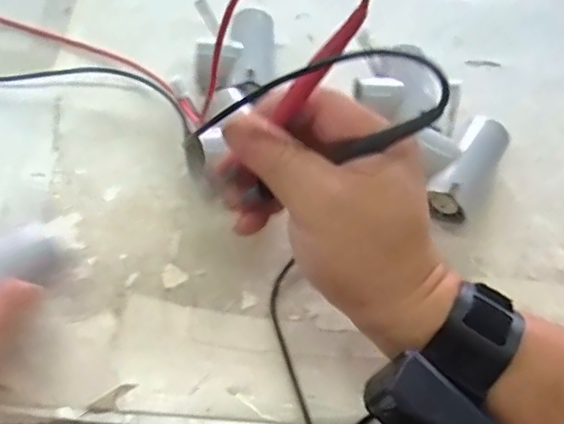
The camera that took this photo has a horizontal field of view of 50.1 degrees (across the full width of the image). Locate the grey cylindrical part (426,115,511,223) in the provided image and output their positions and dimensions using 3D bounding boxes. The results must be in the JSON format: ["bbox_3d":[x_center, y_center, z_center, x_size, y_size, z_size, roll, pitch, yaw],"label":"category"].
[{"bbox_3d":[0.124,-0.027,0.397,0.031,0.037,0.071,32,63,14],"label":"grey cylindrical part"}]

